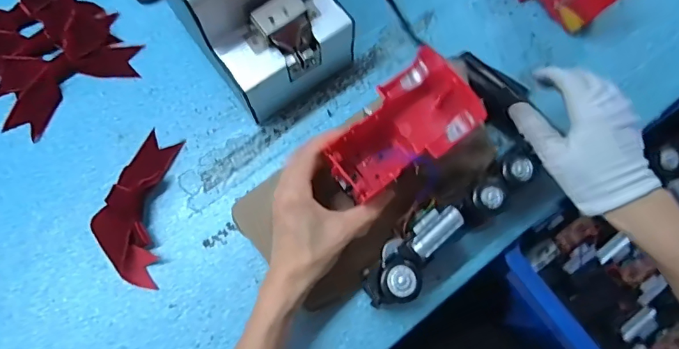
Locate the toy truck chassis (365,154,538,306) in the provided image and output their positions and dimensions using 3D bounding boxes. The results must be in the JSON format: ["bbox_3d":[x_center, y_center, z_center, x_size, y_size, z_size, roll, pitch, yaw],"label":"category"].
[{"bbox_3d":[0.094,0.048,0.413,0.184,0.076,0.046,-39,78,-10],"label":"toy truck chassis"}]

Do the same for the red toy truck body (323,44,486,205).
[{"bbox_3d":[0.050,-0.035,0.375,0.126,0.065,0.071,-41,77,15],"label":"red toy truck body"}]

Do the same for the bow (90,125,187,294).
[{"bbox_3d":[-0.202,0.030,0.445,0.060,0.028,0.150,6,74,2],"label":"bow"}]

